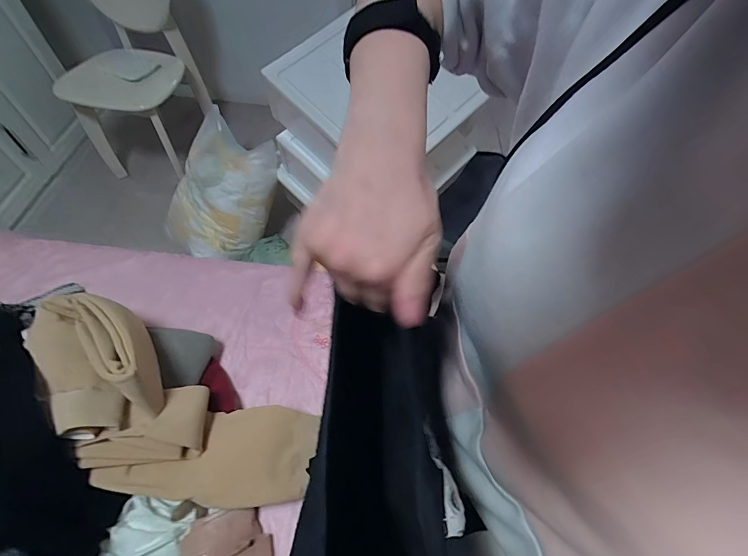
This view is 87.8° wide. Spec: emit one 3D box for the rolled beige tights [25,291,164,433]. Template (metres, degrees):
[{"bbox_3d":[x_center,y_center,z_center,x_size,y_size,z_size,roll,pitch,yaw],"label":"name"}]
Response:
[{"bbox_3d":[-0.498,0.124,0.685,0.149,0.117,0.314,-38,67,-23],"label":"rolled beige tights"}]

